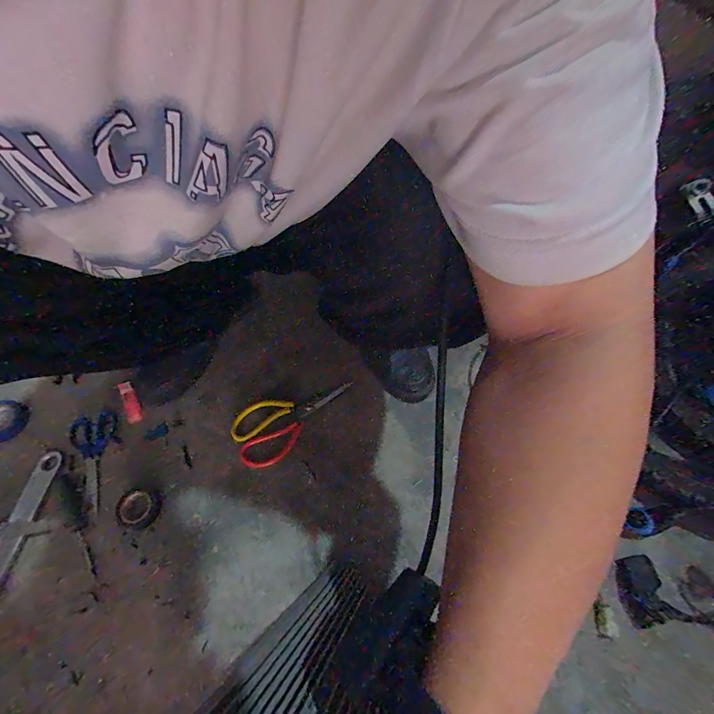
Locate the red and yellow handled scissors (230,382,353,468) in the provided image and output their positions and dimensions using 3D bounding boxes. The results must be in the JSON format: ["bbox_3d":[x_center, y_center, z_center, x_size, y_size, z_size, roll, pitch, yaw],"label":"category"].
[{"bbox_3d":[-0.103,0.098,0.574,0.200,0.008,0.099,-26,66,-13],"label":"red and yellow handled scissors"}]

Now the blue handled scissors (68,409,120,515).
[{"bbox_3d":[-0.406,0.159,0.556,0.072,0.007,0.155,-30,67,-14],"label":"blue handled scissors"}]

